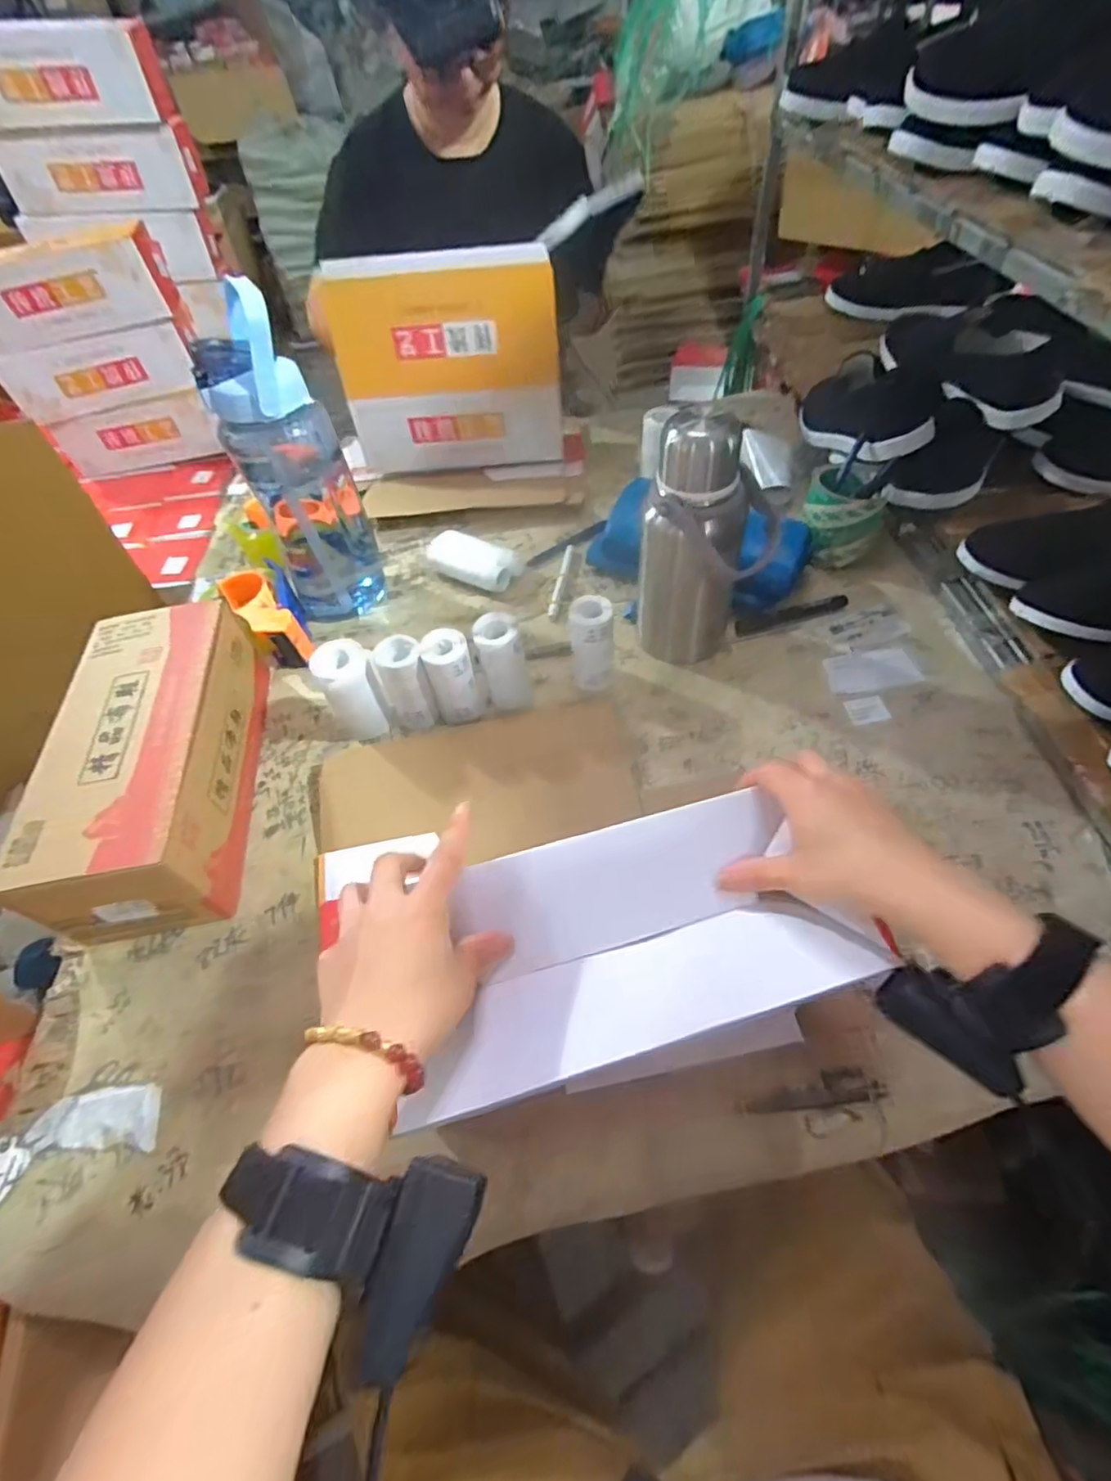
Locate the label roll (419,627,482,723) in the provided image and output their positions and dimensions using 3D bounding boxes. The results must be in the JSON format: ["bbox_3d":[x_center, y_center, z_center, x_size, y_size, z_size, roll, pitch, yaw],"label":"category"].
[{"bbox_3d":[-0.100,-0.061,0.582,0.045,0.079,0.051,-15,55,-8],"label":"label roll"}]

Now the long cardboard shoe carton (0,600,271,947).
[{"bbox_3d":[-0.355,0.010,0.541,0.133,0.103,0.309,-9,54,-4],"label":"long cardboard shoe carton"}]

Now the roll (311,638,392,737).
[{"bbox_3d":[-0.197,-0.047,0.586,0.049,0.090,0.052,-23,57,-13],"label":"roll"}]

